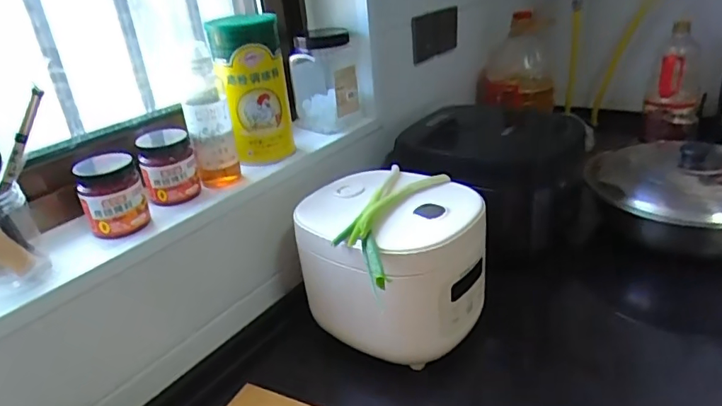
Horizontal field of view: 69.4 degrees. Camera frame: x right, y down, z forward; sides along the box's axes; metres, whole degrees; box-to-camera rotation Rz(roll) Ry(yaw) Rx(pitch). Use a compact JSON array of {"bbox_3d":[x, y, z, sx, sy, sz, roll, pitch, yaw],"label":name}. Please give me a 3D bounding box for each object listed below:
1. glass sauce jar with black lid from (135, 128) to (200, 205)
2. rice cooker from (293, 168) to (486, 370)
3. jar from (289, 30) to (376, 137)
[{"bbox_3d":[-0.255,-0.050,0.694,0.068,0.084,0.059,-15,27,-18],"label":"glass sauce jar with black lid"},{"bbox_3d":[0.044,0.081,0.730,0.208,0.181,0.226,-5,26,2],"label":"rice cooker"},{"bbox_3d":[-0.053,-0.216,0.942,0.145,0.169,0.121,-6,25,0],"label":"jar"}]

